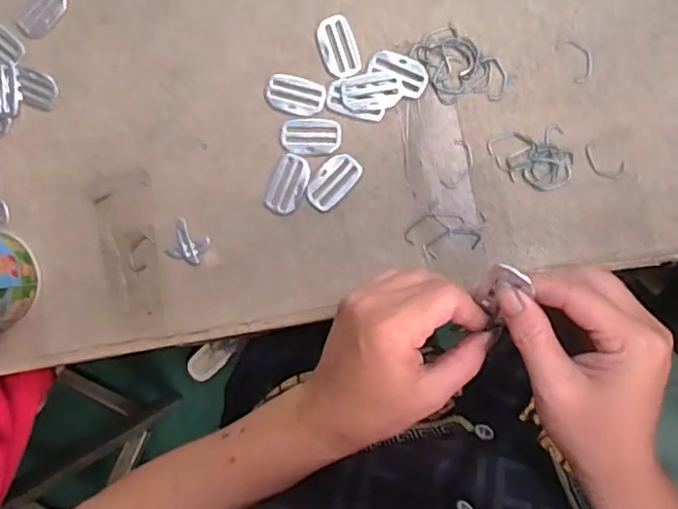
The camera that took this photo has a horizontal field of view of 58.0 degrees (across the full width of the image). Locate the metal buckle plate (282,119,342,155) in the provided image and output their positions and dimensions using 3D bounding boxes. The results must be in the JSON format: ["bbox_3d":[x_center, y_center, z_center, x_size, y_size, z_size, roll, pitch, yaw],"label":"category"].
[{"bbox_3d":[-0.021,-0.089,0.461,0.045,0.004,0.026,1,98,3],"label":"metal buckle plate"}]

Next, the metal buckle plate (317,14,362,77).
[{"bbox_3d":[0.000,-0.155,0.457,0.026,0.004,0.046,-18,97,5],"label":"metal buckle plate"}]

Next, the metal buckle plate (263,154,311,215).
[{"bbox_3d":[-0.039,-0.052,0.464,0.026,0.004,0.046,22,99,0],"label":"metal buckle plate"}]

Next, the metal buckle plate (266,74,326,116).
[{"bbox_3d":[-0.033,-0.120,0.461,0.045,0.004,0.026,14,98,1],"label":"metal buckle plate"}]

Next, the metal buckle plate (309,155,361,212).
[{"bbox_3d":[-0.004,-0.055,0.458,0.027,0.004,0.045,41,98,-3],"label":"metal buckle plate"}]

